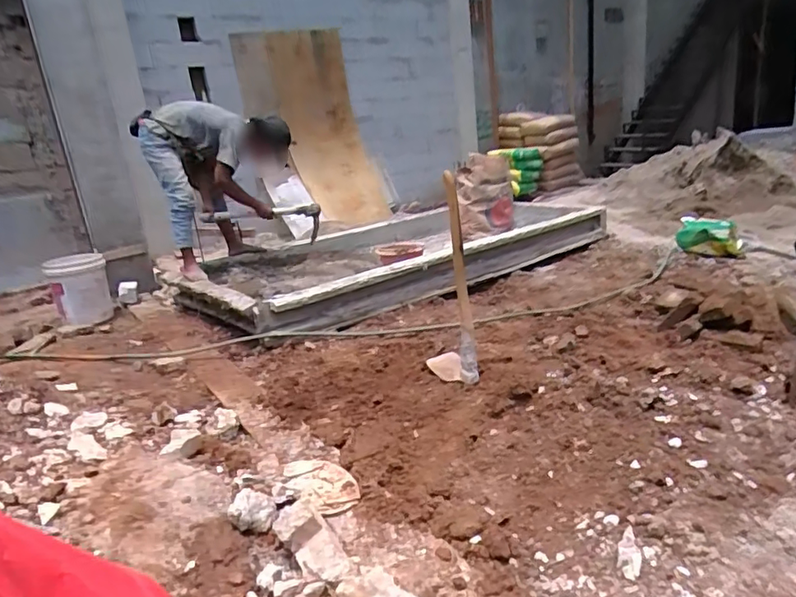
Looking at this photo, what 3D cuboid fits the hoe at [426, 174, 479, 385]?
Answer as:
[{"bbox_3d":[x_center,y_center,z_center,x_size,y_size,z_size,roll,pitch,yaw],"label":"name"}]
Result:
[{"bbox_3d":[0.174,-0.050,1.856,0.162,0.718,0.193,-6,17,5],"label":"hoe"}]

